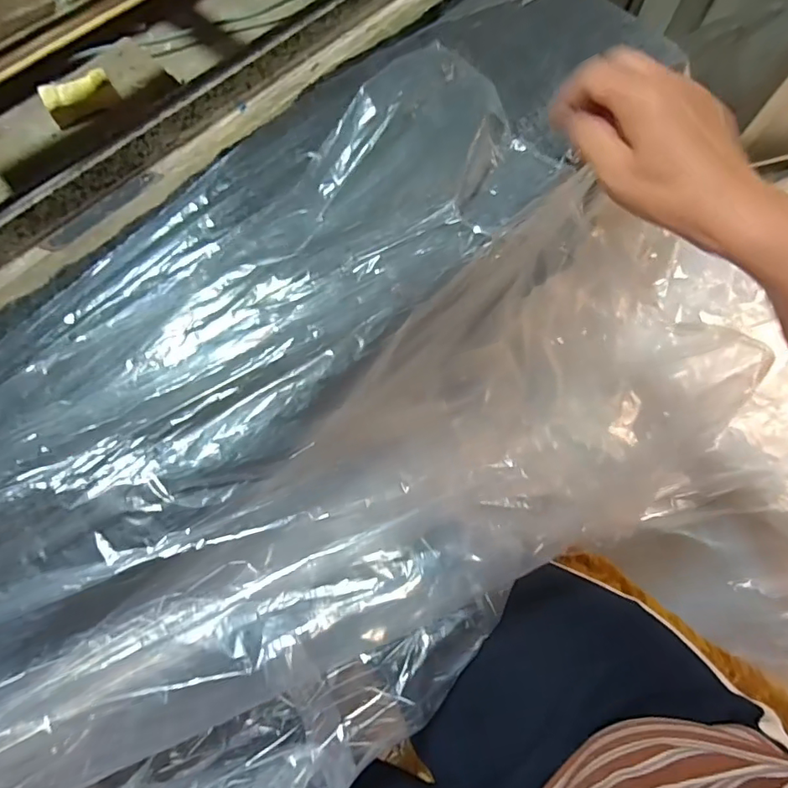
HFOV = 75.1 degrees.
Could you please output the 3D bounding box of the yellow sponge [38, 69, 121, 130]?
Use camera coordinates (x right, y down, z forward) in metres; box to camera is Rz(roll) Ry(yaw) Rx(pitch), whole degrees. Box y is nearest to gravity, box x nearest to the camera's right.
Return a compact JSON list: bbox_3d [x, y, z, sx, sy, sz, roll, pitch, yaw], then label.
[{"bbox_3d":[-0.232,-0.221,0.380,0.049,0.018,0.020,-31,74,-11],"label":"yellow sponge"}]

